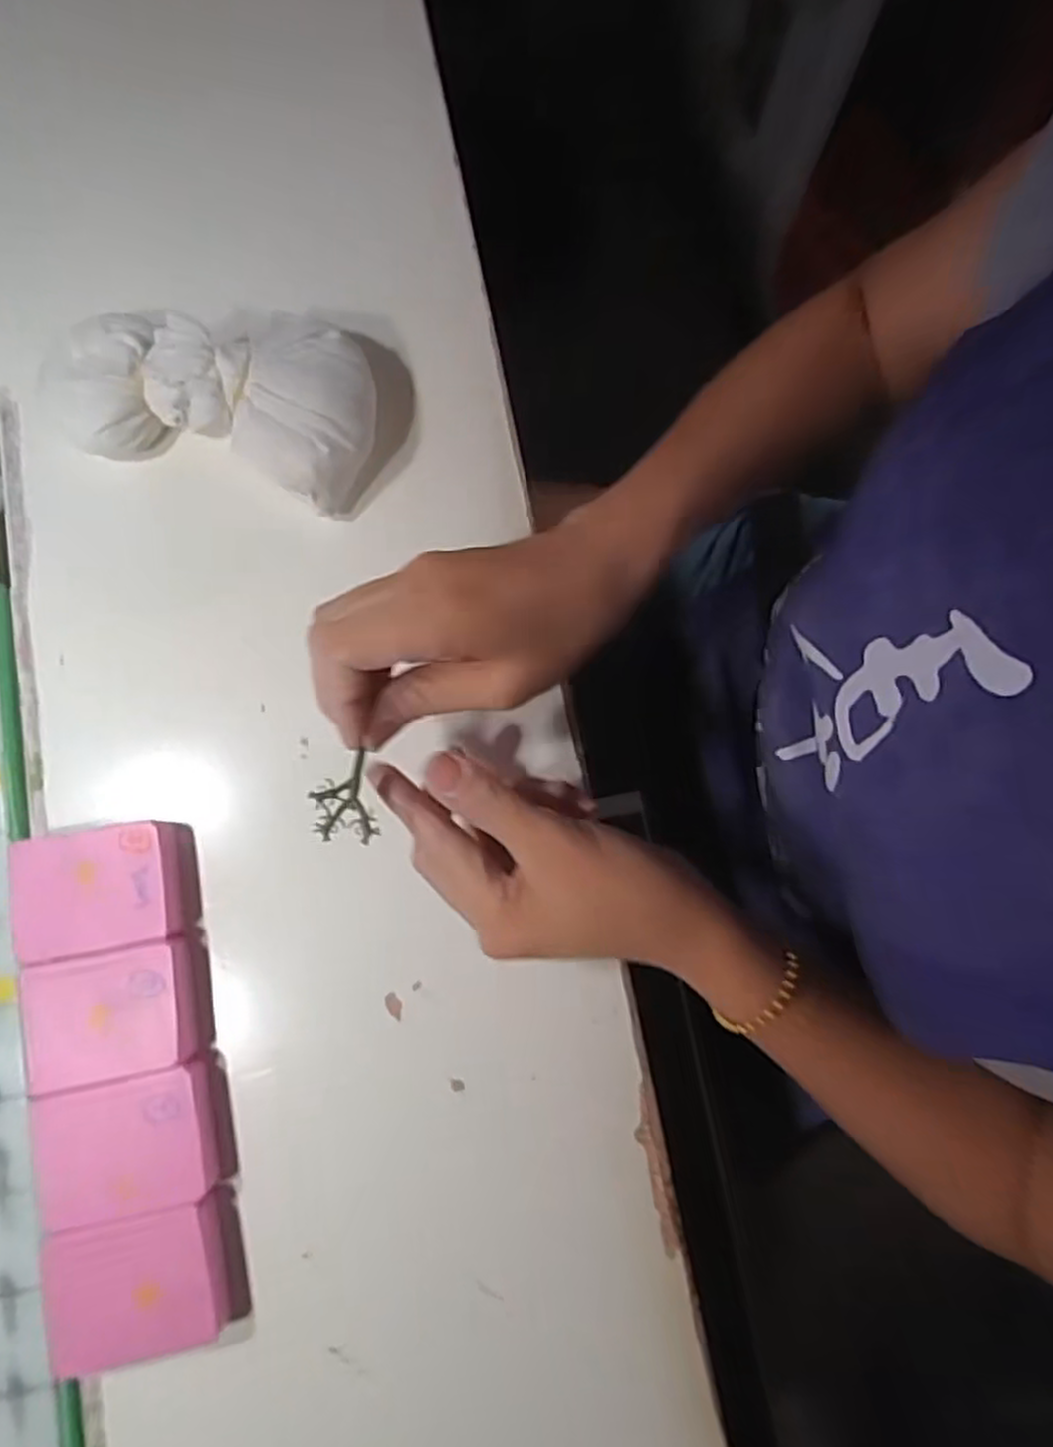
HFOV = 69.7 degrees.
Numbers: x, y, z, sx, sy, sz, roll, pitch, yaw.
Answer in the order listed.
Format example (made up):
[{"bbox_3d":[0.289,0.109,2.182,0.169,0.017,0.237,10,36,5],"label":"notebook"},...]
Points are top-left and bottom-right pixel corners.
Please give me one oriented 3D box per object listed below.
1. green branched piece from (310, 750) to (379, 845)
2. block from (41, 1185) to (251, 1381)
[{"bbox_3d":[-0.070,0.030,0.287,0.022,0.004,0.034,-9,65,-15],"label":"green branched piece"},{"bbox_3d":[-0.158,0.231,0.313,0.071,0.016,0.054,-13,81,-2],"label":"block"}]

